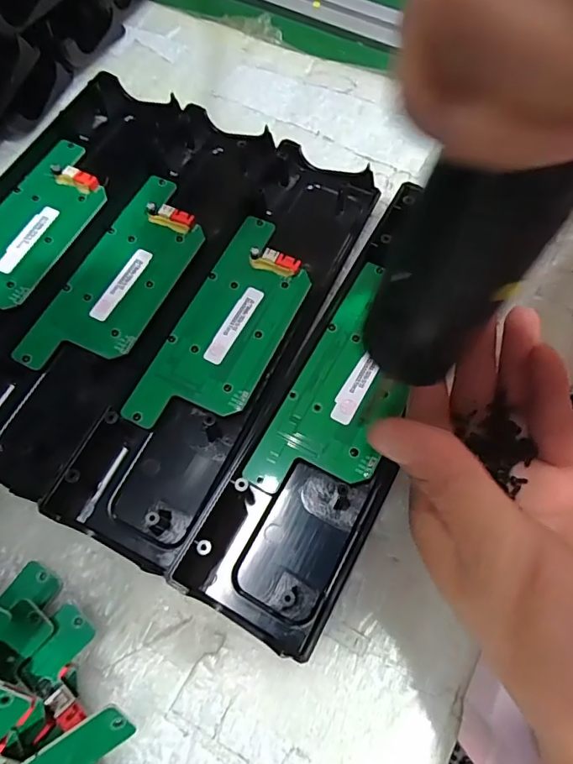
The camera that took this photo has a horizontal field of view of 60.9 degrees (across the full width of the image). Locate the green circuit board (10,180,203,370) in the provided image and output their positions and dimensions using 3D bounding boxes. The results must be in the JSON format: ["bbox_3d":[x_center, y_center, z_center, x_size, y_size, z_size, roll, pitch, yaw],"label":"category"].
[{"bbox_3d":[-0.091,-0.061,0.272,0.055,0.010,0.133,23,68,8],"label":"green circuit board"}]

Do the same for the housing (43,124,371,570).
[{"bbox_3d":[-0.028,-0.032,0.261,0.069,0.017,0.249,25,68,8],"label":"housing"}]

